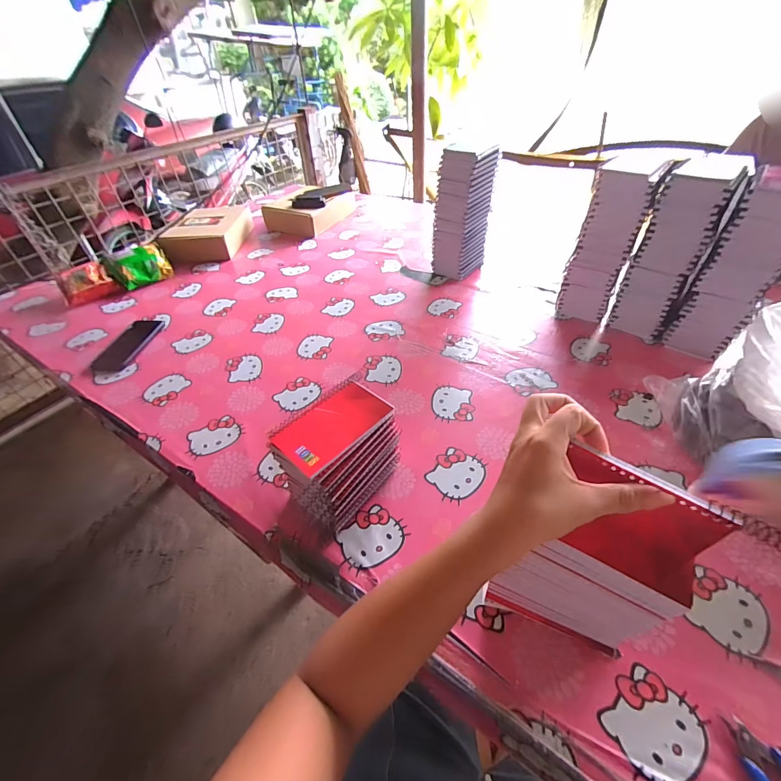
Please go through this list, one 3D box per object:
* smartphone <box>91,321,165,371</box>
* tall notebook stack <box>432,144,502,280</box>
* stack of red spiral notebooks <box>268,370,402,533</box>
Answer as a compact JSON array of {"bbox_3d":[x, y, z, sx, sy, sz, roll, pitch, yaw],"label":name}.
[{"bbox_3d":[-0.567,-0.102,0.792,0.090,0.007,0.175,0,44,4],"label":"smartphone"},{"bbox_3d":[0.175,-0.420,0.880,0.088,0.283,0.122,30,53,30],"label":"tall notebook stack"},{"bbox_3d":[-0.066,0.088,0.473,0.090,0.140,0.154,30,53,30],"label":"stack of red spiral notebooks"}]

